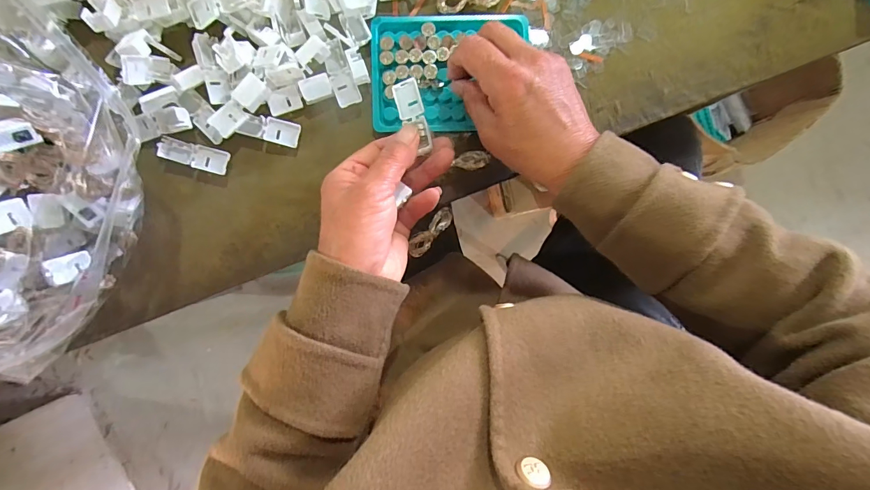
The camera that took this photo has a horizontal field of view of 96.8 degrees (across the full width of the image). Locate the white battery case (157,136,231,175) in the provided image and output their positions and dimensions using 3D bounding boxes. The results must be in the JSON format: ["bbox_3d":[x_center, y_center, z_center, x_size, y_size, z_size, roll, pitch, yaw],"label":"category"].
[{"bbox_3d":[-0.196,-0.073,0.315,0.052,0.008,0.019,15,92,-1],"label":"white battery case"}]

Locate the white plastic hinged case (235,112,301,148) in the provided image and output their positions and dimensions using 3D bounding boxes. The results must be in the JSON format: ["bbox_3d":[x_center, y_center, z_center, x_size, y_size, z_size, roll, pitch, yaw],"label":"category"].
[{"bbox_3d":[-0.136,-0.095,0.319,0.048,0.008,0.019,14,92,-1],"label":"white plastic hinged case"}]

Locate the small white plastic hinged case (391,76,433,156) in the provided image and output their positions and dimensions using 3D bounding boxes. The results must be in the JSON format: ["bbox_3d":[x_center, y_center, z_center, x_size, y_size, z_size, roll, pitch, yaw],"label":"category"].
[{"bbox_3d":[-0.016,-0.098,0.285,0.019,0.007,0.054,-22,81,0],"label":"small white plastic hinged case"}]

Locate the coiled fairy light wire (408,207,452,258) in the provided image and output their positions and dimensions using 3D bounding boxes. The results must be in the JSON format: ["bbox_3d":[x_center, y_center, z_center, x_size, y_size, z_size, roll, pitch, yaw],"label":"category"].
[{"bbox_3d":[-0.004,-0.012,0.327,0.055,0.011,0.019,-48,127,-30],"label":"coiled fairy light wire"}]

